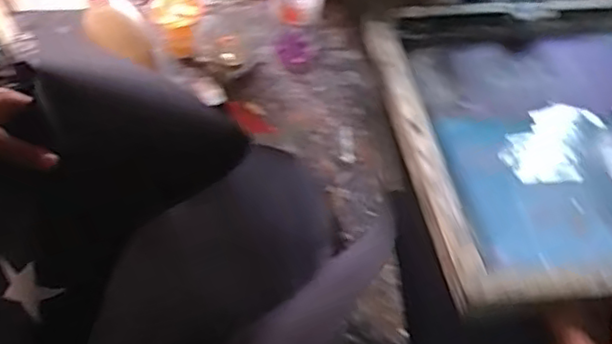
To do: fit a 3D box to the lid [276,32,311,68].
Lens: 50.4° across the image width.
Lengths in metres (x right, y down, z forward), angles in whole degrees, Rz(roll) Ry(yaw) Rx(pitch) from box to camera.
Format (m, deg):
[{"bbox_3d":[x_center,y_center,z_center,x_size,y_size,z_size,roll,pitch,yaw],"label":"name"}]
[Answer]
[{"bbox_3d":[-0.020,-0.194,1.043,0.056,0.005,0.059,2,77,-8],"label":"lid"}]

